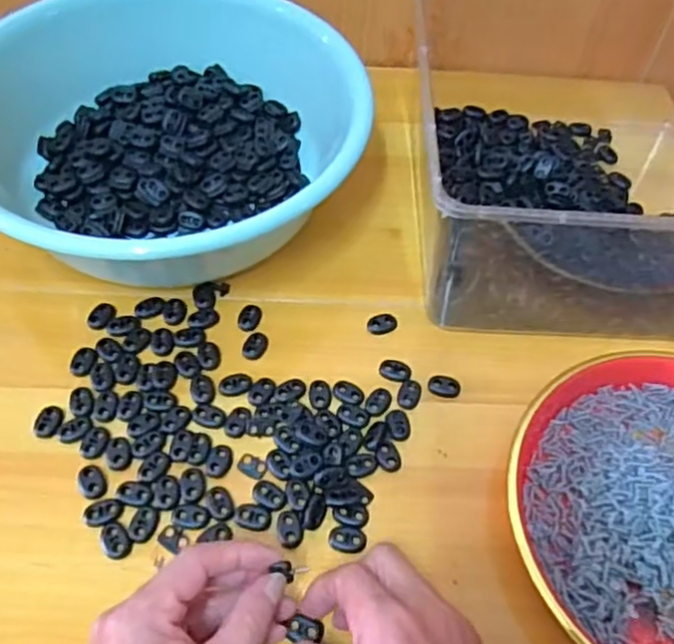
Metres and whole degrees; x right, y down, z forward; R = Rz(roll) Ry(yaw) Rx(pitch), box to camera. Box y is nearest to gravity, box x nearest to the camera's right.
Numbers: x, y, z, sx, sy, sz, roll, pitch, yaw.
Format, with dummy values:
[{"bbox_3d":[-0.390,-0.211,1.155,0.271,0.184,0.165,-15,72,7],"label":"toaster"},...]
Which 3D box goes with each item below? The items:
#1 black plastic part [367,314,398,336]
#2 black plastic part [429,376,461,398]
[{"bbox_3d":[0.033,0.001,0.506,0.022,0.007,0.016,-9,57,-9],"label":"black plastic part"},{"bbox_3d":[0.075,0.045,0.479,0.022,0.007,0.013,0,55,-3],"label":"black plastic part"}]

